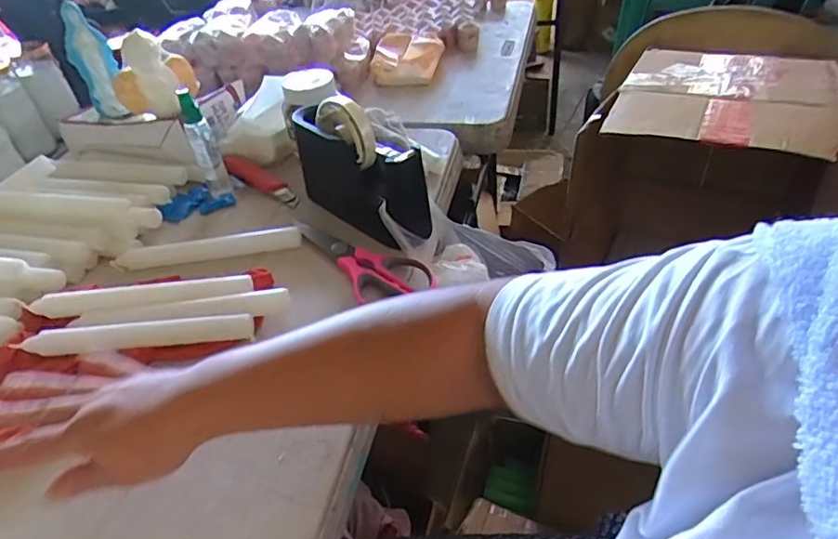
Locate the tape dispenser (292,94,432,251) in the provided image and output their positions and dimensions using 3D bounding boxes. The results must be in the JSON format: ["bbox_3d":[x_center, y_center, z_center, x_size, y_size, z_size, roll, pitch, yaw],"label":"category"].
[{"bbox_3d":[-0.063,-0.111,0.599,0.063,0.123,0.182,-33,47,-26],"label":"tape dispenser"}]

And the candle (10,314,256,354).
[{"bbox_3d":[-0.248,0.056,0.497,0.196,0.024,0.024,-6,41,2],"label":"candle"}]

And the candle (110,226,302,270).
[{"bbox_3d":[-0.228,-0.024,0.602,0.198,0.021,0.018,-8,41,0],"label":"candle"}]

